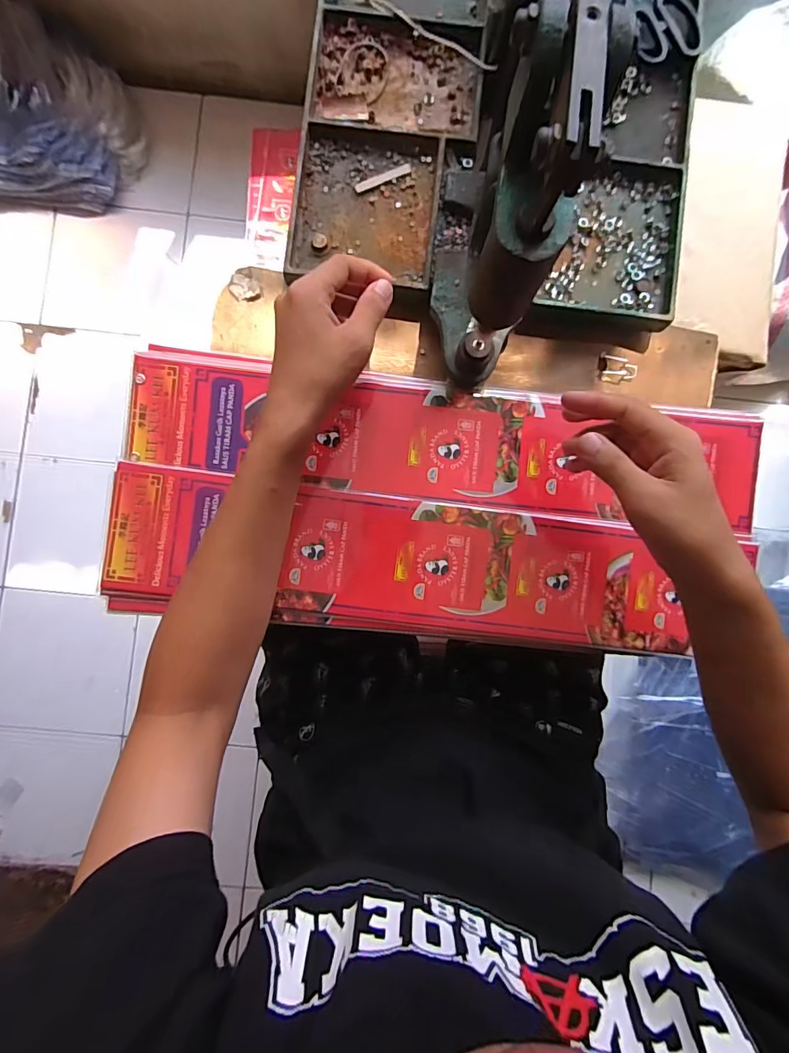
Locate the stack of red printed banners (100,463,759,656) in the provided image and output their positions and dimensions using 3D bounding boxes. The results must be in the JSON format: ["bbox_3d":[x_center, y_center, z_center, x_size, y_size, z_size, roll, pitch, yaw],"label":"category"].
[{"bbox_3d":[0.008,0.035,0.409,0.491,0.023,0.118,7,87,-2],"label":"stack of red printed banners"}]

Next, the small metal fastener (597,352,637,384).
[{"bbox_3d":[0.208,-0.147,0.440,0.036,0.007,0.024,17,87,-1],"label":"small metal fastener"}]

